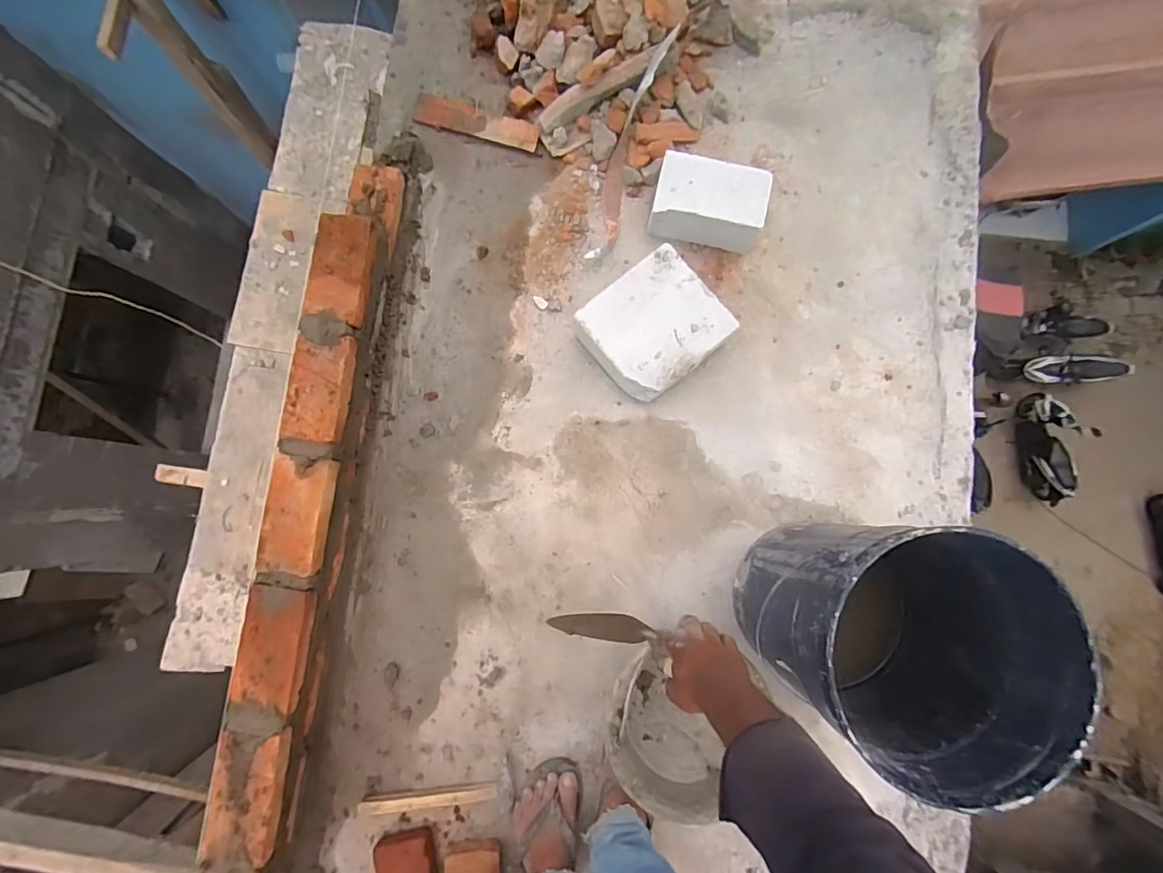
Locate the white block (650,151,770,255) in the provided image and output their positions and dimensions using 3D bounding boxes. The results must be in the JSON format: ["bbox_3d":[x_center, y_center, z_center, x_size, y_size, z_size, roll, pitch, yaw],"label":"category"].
[{"bbox_3d":[0.238,-0.432,0.946,0.197,0.102,0.126,13,83,1],"label":"white block"}]

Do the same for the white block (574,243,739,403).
[{"bbox_3d":[0.132,-0.194,0.916,0.216,0.107,0.202,-39,85,-4],"label":"white block"}]

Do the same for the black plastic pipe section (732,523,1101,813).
[{"bbox_3d":[0.409,0.272,0.713,0.278,0.343,0.284,0,83,0],"label":"black plastic pipe section"}]

